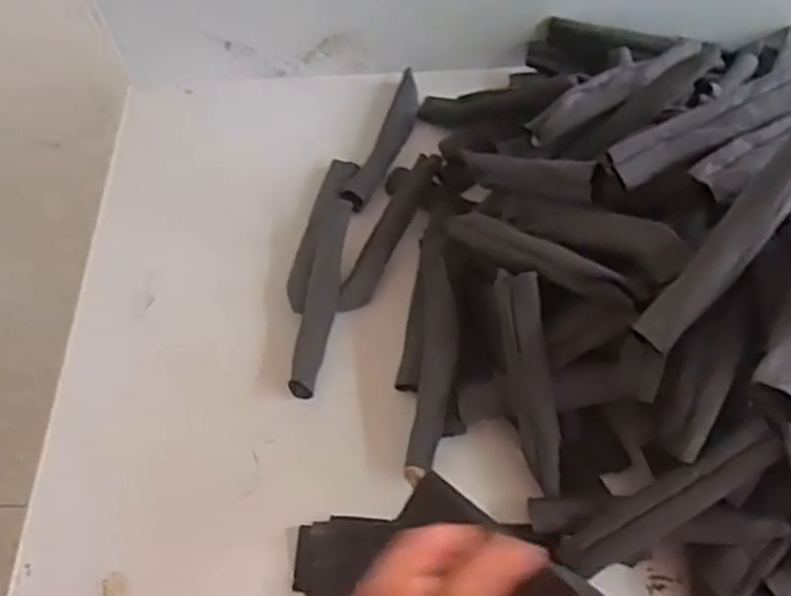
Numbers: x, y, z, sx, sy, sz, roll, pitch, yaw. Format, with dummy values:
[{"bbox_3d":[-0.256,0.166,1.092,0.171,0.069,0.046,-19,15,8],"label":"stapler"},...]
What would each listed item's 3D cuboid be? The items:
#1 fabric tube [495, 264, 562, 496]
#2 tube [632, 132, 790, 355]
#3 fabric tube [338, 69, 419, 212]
[{"bbox_3d":[0.110,0.069,0.612,0.035,0.021,0.179,-10,94,-2],"label":"fabric tube"},{"bbox_3d":[0.242,-0.053,0.518,0.040,0.040,0.210,43,100,23],"label":"tube"},{"bbox_3d":[-0.010,-0.173,0.812,0.031,0.022,0.197,17,64,13],"label":"fabric tube"}]

